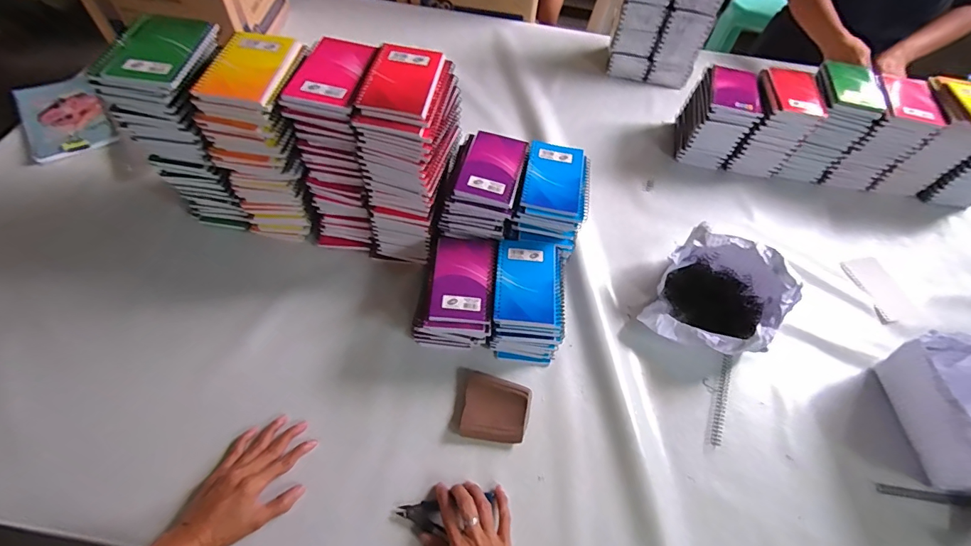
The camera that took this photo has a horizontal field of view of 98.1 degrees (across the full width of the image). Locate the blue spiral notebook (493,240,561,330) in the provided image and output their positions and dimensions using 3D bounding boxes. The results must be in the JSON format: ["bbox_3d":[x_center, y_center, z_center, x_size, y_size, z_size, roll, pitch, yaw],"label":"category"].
[{"bbox_3d":[0.060,0.012,0.588,0.088,0.017,0.128,6,58,0],"label":"blue spiral notebook"}]

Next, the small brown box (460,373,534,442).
[{"bbox_3d":[0.017,0.188,0.584,0.091,0.020,0.085,10,58,2],"label":"small brown box"}]

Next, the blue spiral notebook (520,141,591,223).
[{"bbox_3d":[0.106,-0.139,0.618,0.092,0.015,0.136,10,58,2],"label":"blue spiral notebook"}]

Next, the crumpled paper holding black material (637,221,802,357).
[{"bbox_3d":[0.364,0.034,0.645,0.184,0.128,0.188,26,60,12],"label":"crumpled paper holding black material"}]

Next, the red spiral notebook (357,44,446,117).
[{"bbox_3d":[-0.101,-0.239,0.520,0.082,0.009,0.127,8,58,1],"label":"red spiral notebook"}]

